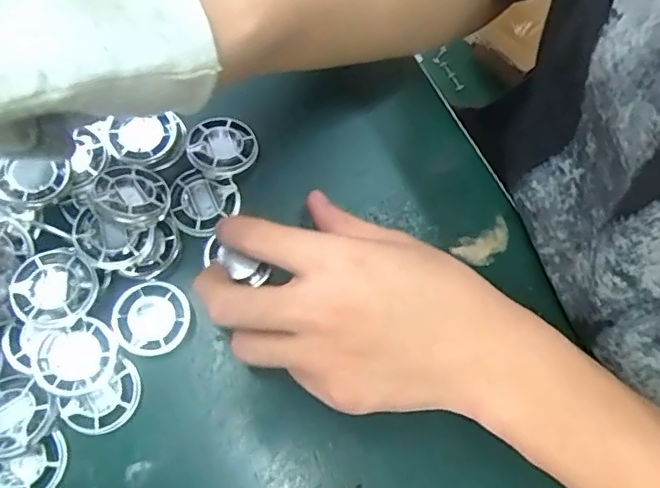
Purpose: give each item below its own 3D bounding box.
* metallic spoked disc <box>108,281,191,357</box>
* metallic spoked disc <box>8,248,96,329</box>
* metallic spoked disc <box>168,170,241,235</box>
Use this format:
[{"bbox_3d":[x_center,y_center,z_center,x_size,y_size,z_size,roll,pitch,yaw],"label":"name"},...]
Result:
[{"bbox_3d":[-0.092,0.039,0.303,0.038,0.010,0.038,1,73,-2],"label":"metallic spoked disc"},{"bbox_3d":[-0.135,0.021,0.286,0.038,0.011,0.037,4,72,-13],"label":"metallic spoked disc"},{"bbox_3d":[-0.069,-0.023,0.323,0.037,0.012,0.035,1,73,-2],"label":"metallic spoked disc"}]

